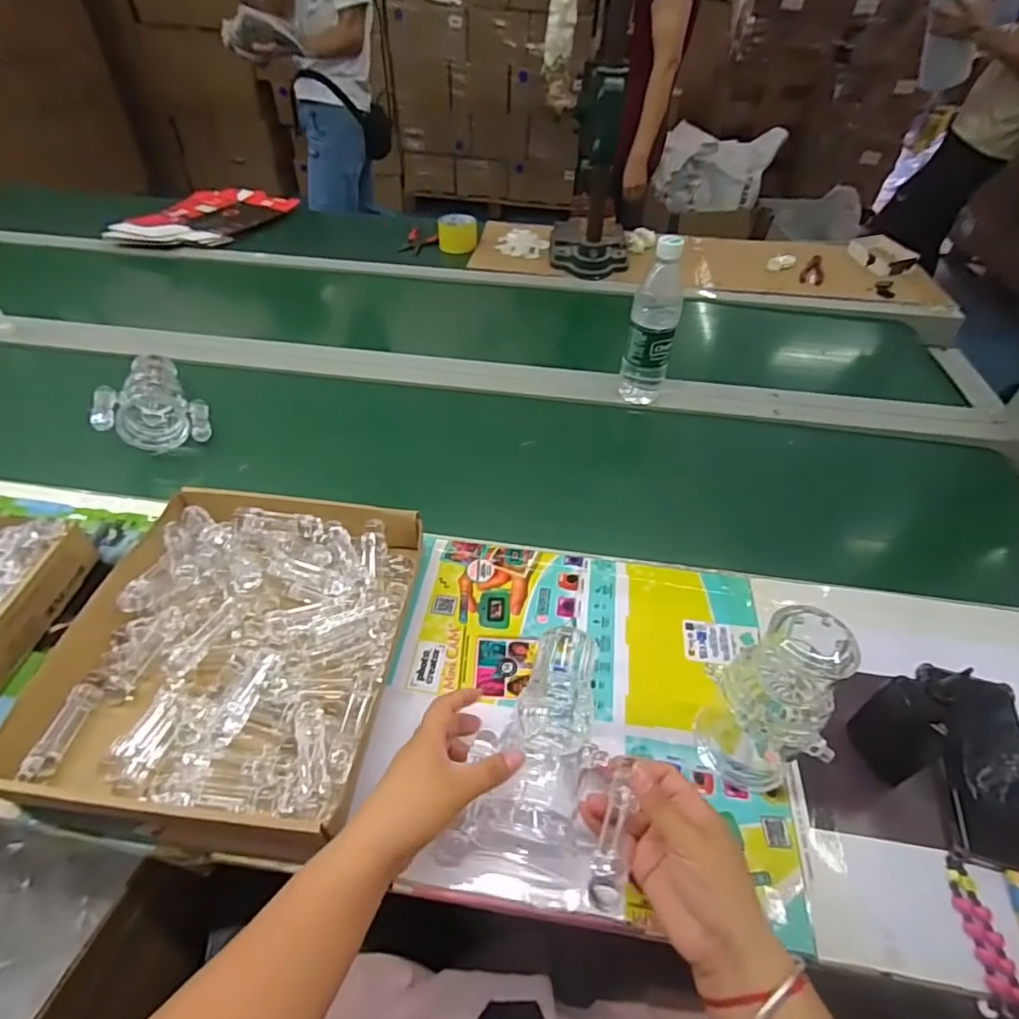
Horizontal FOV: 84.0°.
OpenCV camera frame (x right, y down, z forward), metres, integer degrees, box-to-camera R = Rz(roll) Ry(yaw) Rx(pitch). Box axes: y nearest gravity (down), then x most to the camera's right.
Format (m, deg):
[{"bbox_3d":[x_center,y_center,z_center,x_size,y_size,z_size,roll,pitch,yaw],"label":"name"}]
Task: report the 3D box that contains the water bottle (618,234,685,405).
[{"bbox_3d":[0.196,-0.246,0.777,0.064,0.236,0.066,14,47,11],"label":"water bottle"}]

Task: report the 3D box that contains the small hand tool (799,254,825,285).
[{"bbox_3d":[0.636,-0.501,1.181,0.044,0.012,0.109,20,59,16],"label":"small hand tool"}]

